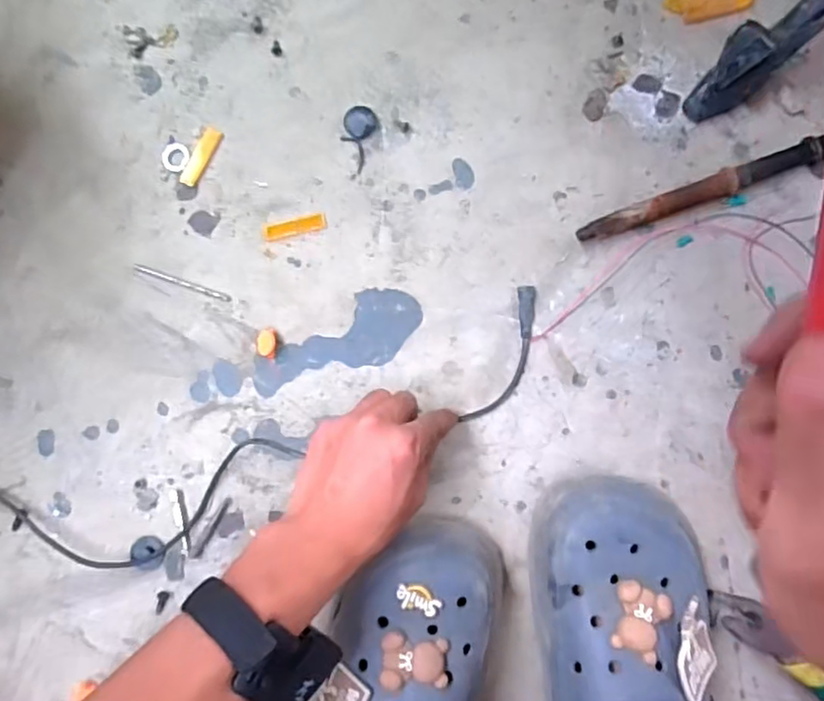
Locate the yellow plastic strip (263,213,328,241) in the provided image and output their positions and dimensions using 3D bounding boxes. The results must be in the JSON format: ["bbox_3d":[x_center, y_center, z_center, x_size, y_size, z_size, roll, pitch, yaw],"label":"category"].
[{"bbox_3d":[-0.090,-0.095,0.472,0.049,0.004,0.013,-13,84,1],"label":"yellow plastic strip"}]

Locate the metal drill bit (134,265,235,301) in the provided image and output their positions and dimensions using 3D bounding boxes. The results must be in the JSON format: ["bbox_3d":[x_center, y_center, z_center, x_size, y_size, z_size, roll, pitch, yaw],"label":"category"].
[{"bbox_3d":[-0.177,-0.052,0.473,0.080,0.004,0.006,19,86,4],"label":"metal drill bit"}]

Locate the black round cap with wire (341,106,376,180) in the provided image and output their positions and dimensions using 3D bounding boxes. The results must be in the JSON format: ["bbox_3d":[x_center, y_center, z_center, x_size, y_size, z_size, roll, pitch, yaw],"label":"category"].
[{"bbox_3d":[-0.041,-0.160,0.475,0.025,0.009,0.054,3,99,3],"label":"black round cap with wire"}]

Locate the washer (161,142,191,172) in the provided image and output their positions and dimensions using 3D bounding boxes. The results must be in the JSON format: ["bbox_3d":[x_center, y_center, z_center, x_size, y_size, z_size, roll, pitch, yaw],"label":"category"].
[{"bbox_3d":[-0.185,-0.151,0.481,0.022,0.004,0.023,8,85,3],"label":"washer"}]

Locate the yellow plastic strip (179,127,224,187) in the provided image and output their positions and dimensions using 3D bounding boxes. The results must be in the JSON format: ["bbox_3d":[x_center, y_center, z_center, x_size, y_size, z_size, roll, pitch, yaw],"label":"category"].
[{"bbox_3d":[-0.164,-0.151,0.480,0.015,0.004,0.048,26,87,5],"label":"yellow plastic strip"}]

